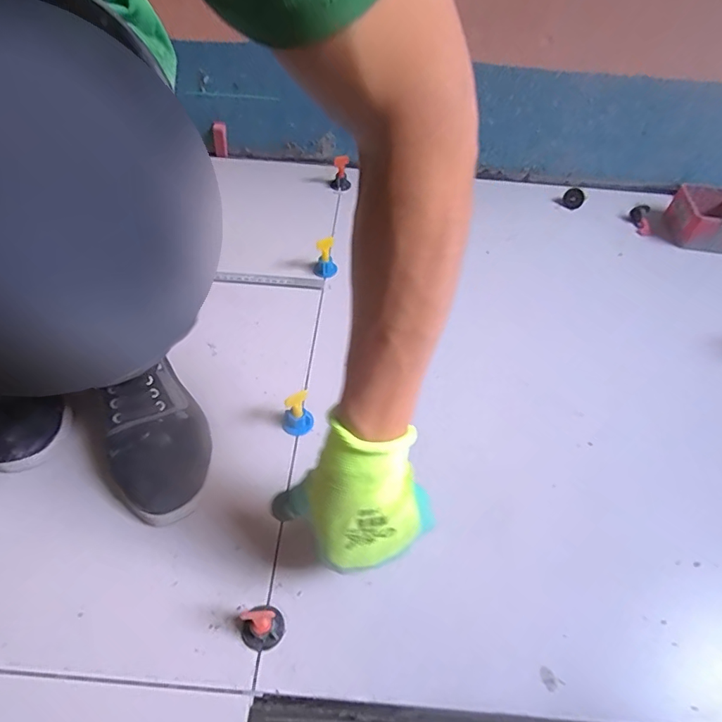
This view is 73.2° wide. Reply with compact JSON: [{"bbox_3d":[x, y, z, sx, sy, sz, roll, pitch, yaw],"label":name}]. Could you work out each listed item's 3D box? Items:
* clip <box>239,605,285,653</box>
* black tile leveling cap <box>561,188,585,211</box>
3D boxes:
[{"bbox_3d":[-0.081,0.219,0.400,0.034,0.040,0.029,-17,55,-17],"label":"clip"},{"bbox_3d":[0.359,-0.272,0.825,0.034,0.036,0.021,23,54,14],"label":"black tile leveling cap"}]

